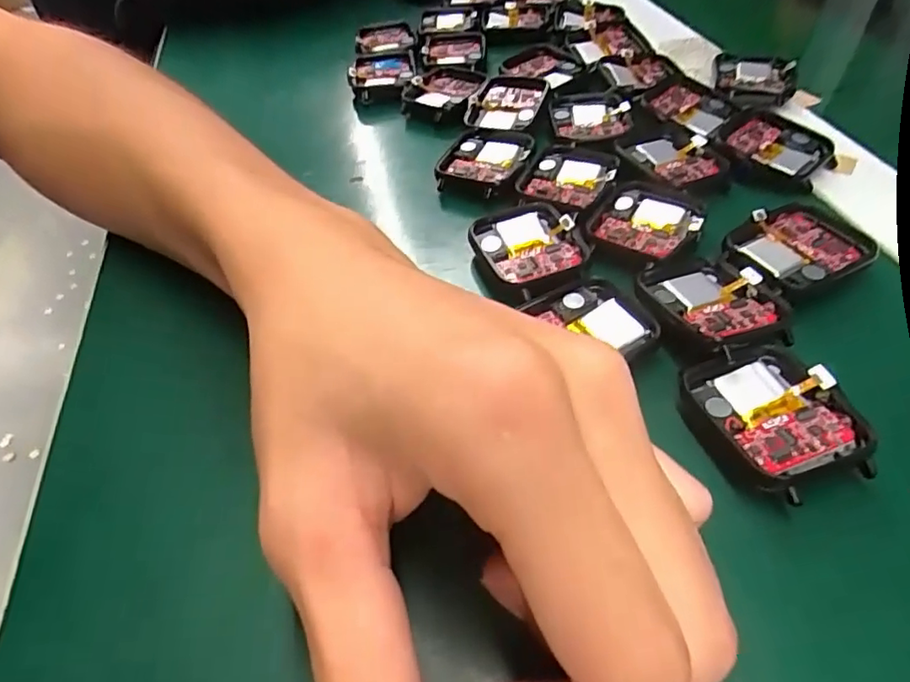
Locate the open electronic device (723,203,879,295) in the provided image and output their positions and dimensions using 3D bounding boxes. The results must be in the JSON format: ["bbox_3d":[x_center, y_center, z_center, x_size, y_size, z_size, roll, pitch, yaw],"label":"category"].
[{"bbox_3d":[0.120,-0.033,0.204,0.048,0.005,0.036,-24,50,-17],"label":"open electronic device"}]

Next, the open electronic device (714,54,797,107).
[{"bbox_3d":[0.151,-0.133,0.291,0.037,0.007,0.046,10,49,13],"label":"open electronic device"}]

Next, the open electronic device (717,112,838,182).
[{"bbox_3d":[0.137,-0.084,0.246,0.043,0.006,0.039,29,56,27],"label":"open electronic device"}]

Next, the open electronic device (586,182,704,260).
[{"bbox_3d":[0.072,-0.046,0.220,0.036,0.004,0.043,28,55,27],"label":"open electronic device"}]

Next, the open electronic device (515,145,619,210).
[{"bbox_3d":[0.048,-0.070,0.245,0.036,0.004,0.042,18,51,19],"label":"open electronic device"}]

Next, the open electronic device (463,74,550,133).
[{"bbox_3d":[0.026,-0.121,0.289,0.036,0.005,0.042,13,50,16],"label":"open electronic device"}]

